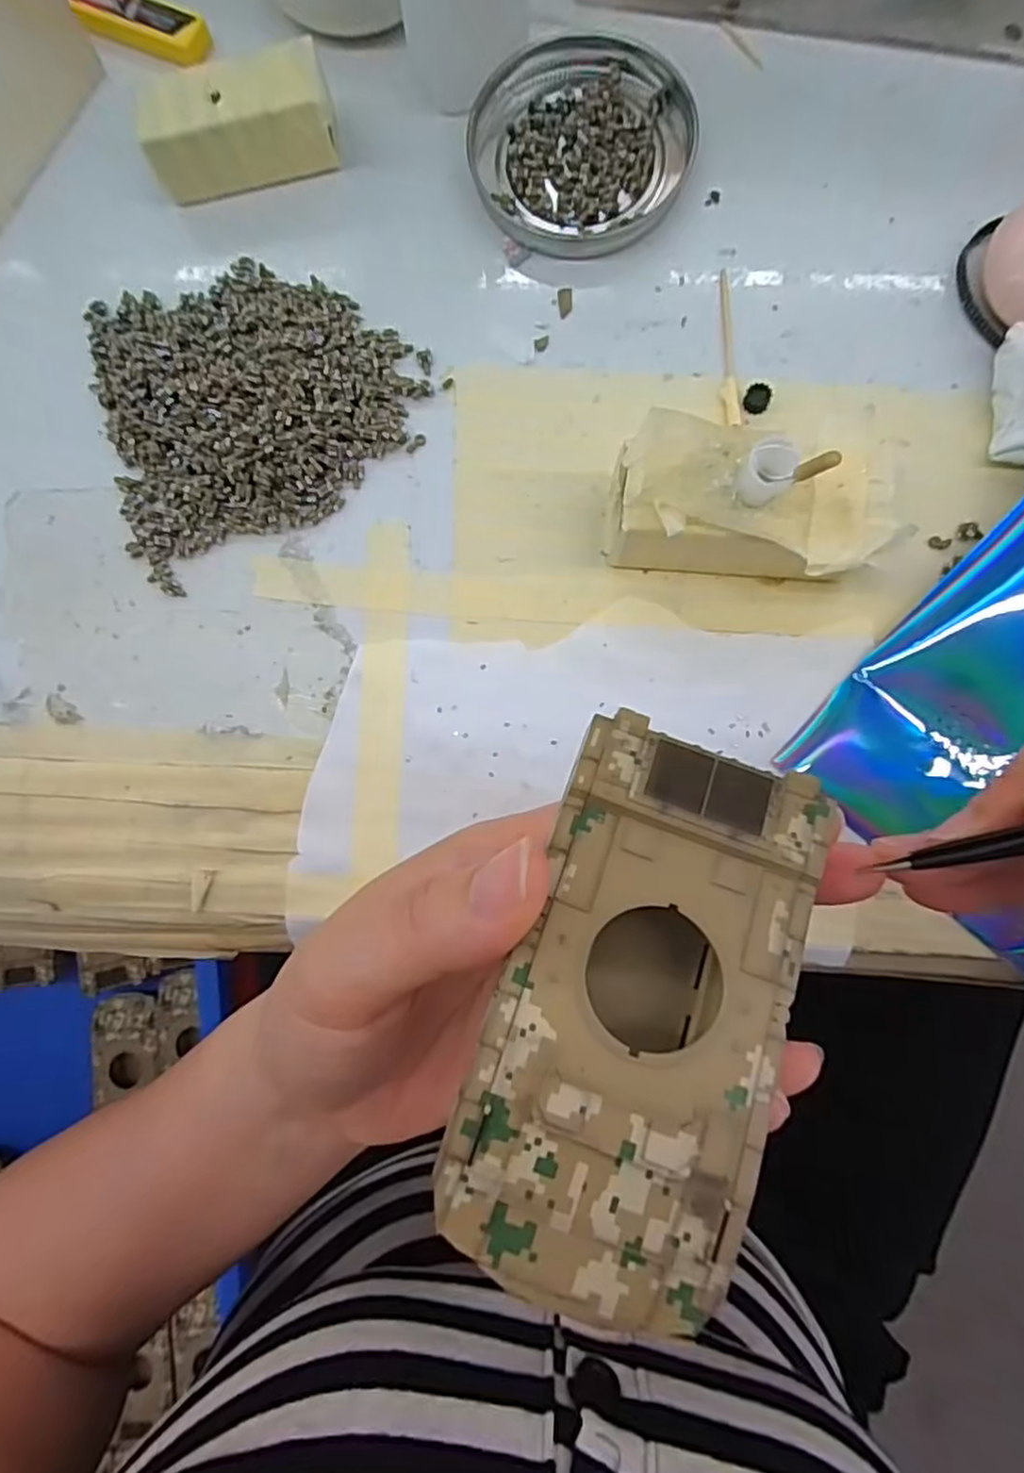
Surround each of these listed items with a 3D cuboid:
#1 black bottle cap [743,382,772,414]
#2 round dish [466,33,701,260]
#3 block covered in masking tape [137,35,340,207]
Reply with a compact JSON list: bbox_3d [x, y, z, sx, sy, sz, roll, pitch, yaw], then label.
[{"bbox_3d":[0.084,-0.116,0.232,0.009,0.004,0.008,17,84,7],"label":"black bottle cap"},{"bbox_3d":[0.025,-0.214,0.245,0.078,0.010,0.079,-1,83,5],"label":"round dish"},{"bbox_3d":[-0.095,-0.215,0.241,0.064,0.027,0.024,-13,82,3],"label":"block covered in masking tape"}]

